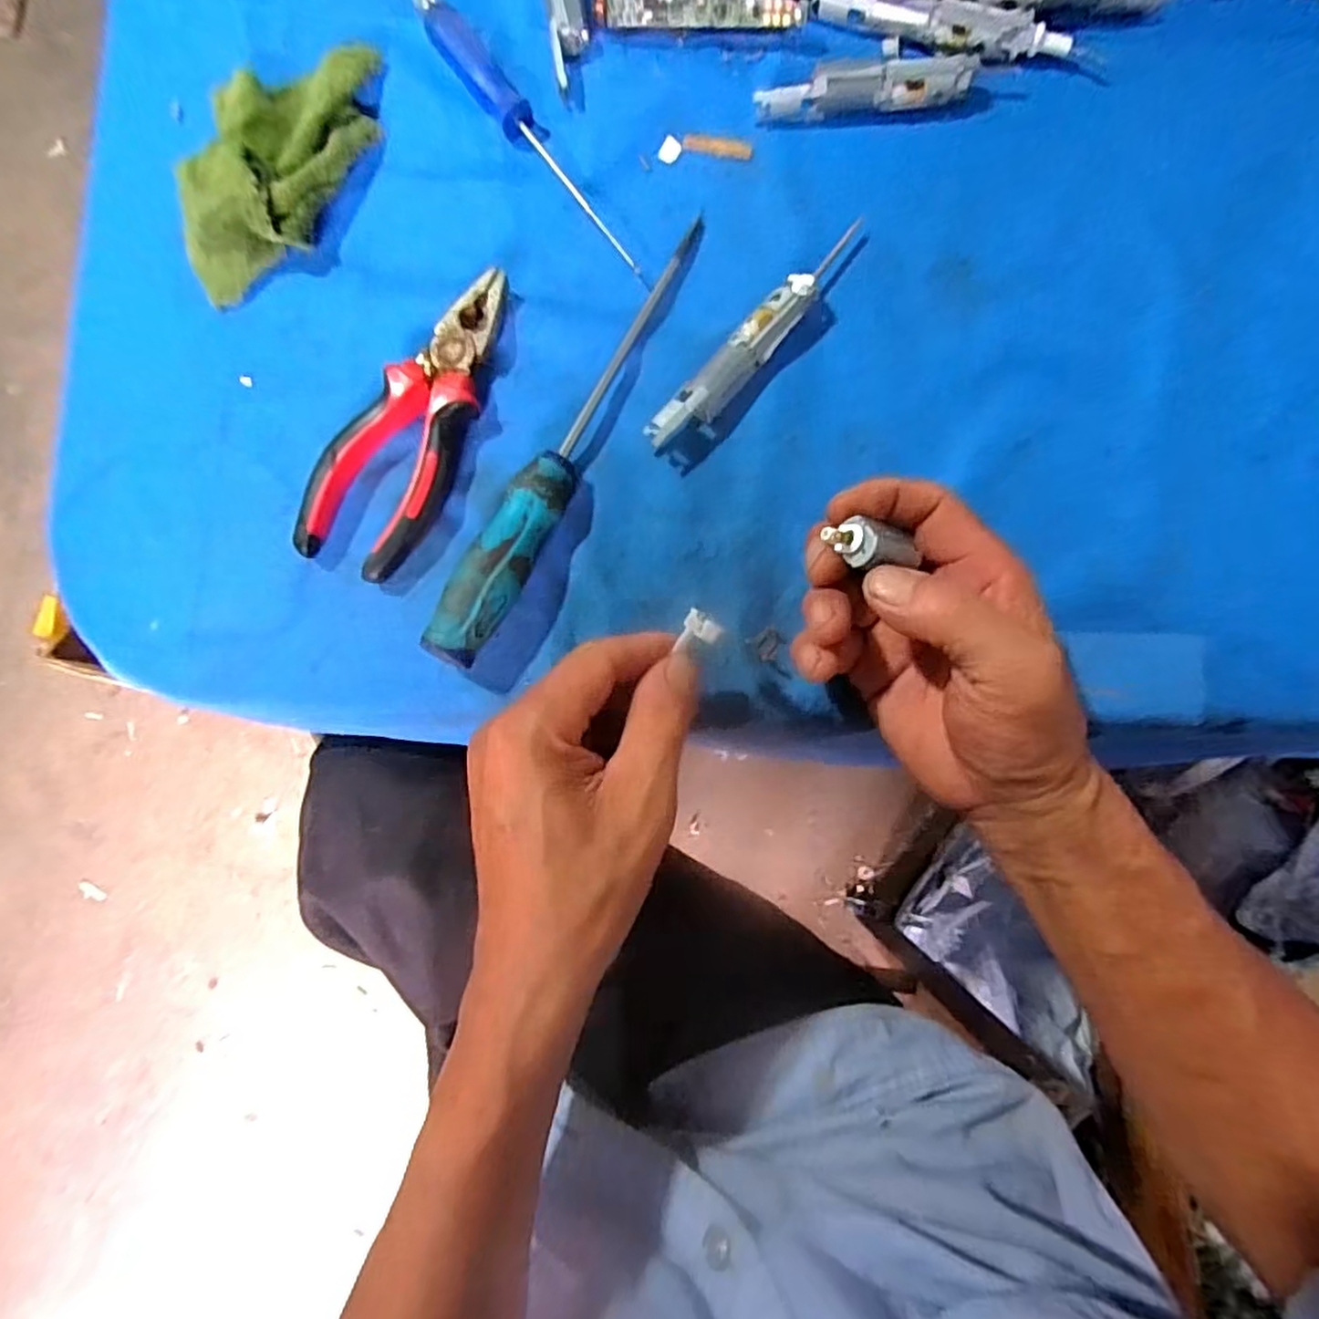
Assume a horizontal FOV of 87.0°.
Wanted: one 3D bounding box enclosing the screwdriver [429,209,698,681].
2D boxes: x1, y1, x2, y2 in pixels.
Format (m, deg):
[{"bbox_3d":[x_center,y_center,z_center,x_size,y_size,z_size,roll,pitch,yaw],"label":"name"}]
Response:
[{"bbox_3d":[-0.040,-0.107,0.326,0.028,0.031,0.239,28,86,4],"label":"screwdriver"}]

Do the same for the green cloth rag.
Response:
[{"bbox_3d":[-0.192,-0.249,0.342,0.087,0.039,0.133,2,84,2],"label":"green cloth rag"}]

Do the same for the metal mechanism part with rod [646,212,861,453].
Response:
[{"bbox_3d":[0.046,-0.151,0.333,0.019,0.019,0.139,42,87,5],"label":"metal mechanism part with rod"}]

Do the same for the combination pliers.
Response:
[{"bbox_3d":[-0.115,-0.114,0.335,0.053,0.021,0.156,26,86,4],"label":"combination pliers"}]

